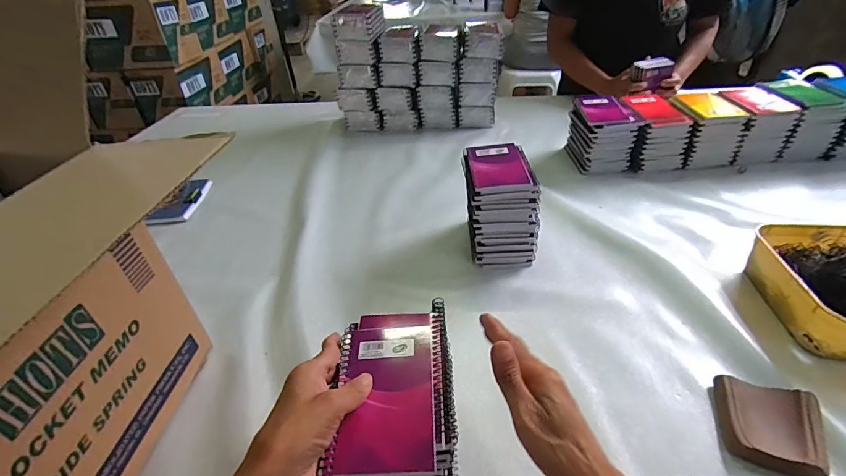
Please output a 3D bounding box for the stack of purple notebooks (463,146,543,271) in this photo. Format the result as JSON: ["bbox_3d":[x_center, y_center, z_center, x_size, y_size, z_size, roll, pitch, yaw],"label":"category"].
[{"bbox_3d":[0.119,-0.049,0.652,0.096,0.148,0.127,-4,37,0],"label":"stack of purple notebooks"}]

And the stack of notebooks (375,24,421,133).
[{"bbox_3d":[-0.063,-0.429,1.096,0.113,0.237,0.163,-3,37,1],"label":"stack of notebooks"}]

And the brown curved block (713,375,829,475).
[{"bbox_3d":[0.352,0.190,0.414,0.083,0.021,0.090,13,40,21],"label":"brown curved block"}]

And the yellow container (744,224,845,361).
[{"bbox_3d":[0.535,0.060,0.523,0.155,0.064,0.199,-1,37,5],"label":"yellow container"}]

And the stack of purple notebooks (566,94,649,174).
[{"bbox_3d":[0.388,-0.221,0.872,0.123,0.110,0.130,-3,37,1],"label":"stack of purple notebooks"}]

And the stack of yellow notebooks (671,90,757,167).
[{"bbox_3d":[0.585,-0.229,0.853,0.113,0.114,0.115,-2,37,2],"label":"stack of yellow notebooks"}]

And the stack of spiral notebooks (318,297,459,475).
[{"bbox_3d":[-0.021,0.171,0.384,0.101,0.134,0.144,-2,37,3],"label":"stack of spiral notebooks"}]

